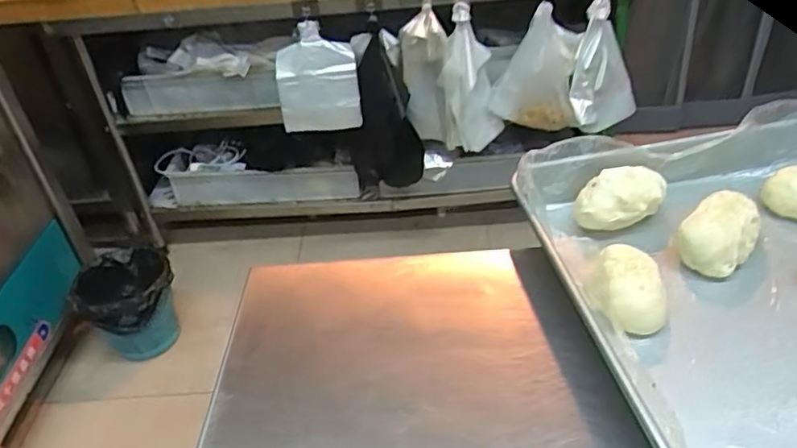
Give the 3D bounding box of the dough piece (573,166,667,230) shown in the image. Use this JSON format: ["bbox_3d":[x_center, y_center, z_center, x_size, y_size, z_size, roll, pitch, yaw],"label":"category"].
[{"bbox_3d":[0.214,-0.025,0.602,0.092,0.044,0.046,-13,38,-8],"label":"dough piece"}]

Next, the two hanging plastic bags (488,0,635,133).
[{"bbox_3d":[0.417,-0.370,1.584,0.364,0.301,0.099,4,39,14],"label":"two hanging plastic bags"}]

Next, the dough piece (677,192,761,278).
[{"bbox_3d":[0.287,0.012,0.556,0.073,0.049,0.047,-31,44,-28],"label":"dough piece"}]

